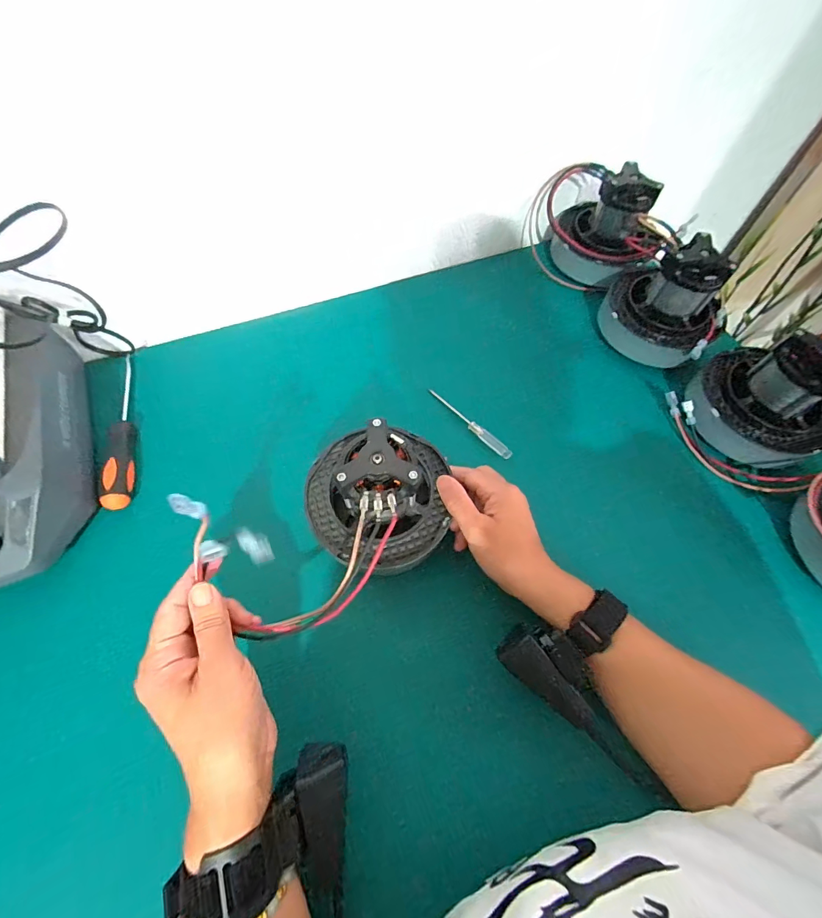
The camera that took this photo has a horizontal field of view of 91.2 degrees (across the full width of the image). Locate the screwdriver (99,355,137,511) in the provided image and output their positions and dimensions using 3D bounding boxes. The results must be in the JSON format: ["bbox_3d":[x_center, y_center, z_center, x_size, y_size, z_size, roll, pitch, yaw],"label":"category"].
[{"bbox_3d":[-0.285,-0.036,0.401,0.020,0.022,0.180,-12,63,-7],"label":"screwdriver"}]

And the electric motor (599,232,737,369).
[{"bbox_3d":[0.286,-0.176,0.440,0.122,0.101,0.100,38,68,17],"label":"electric motor"}]

